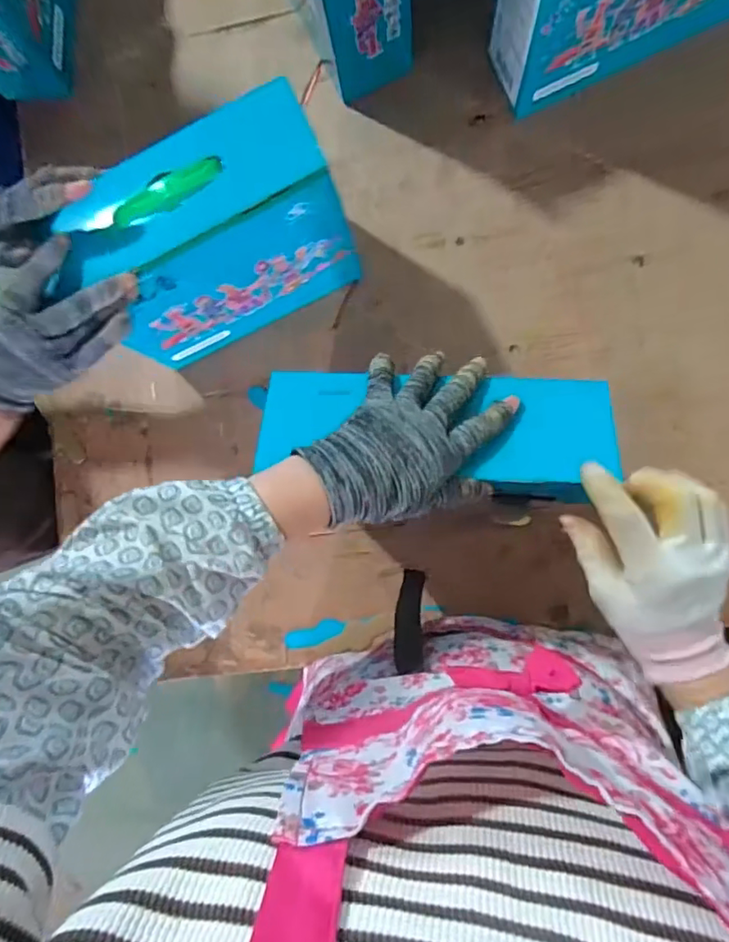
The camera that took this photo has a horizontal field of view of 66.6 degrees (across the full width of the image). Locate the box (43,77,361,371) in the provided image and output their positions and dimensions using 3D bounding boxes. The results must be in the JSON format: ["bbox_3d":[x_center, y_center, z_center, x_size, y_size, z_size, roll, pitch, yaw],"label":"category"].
[{"bbox_3d":[-0.146,-0.223,0.577,0.248,0.237,0.086,-27,84,5],"label":"box"}]

